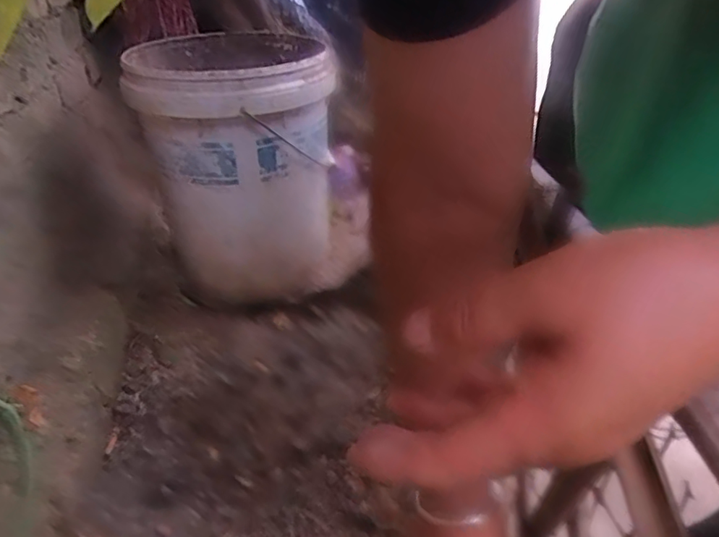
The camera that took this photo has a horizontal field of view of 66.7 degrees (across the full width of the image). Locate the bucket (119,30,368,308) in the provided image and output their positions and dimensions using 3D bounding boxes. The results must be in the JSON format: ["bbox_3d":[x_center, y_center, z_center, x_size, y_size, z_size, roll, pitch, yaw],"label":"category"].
[{"bbox_3d":[-0.197,-0.167,0.957,0.315,0.402,0.334,-8,35,-13],"label":"bucket"}]

